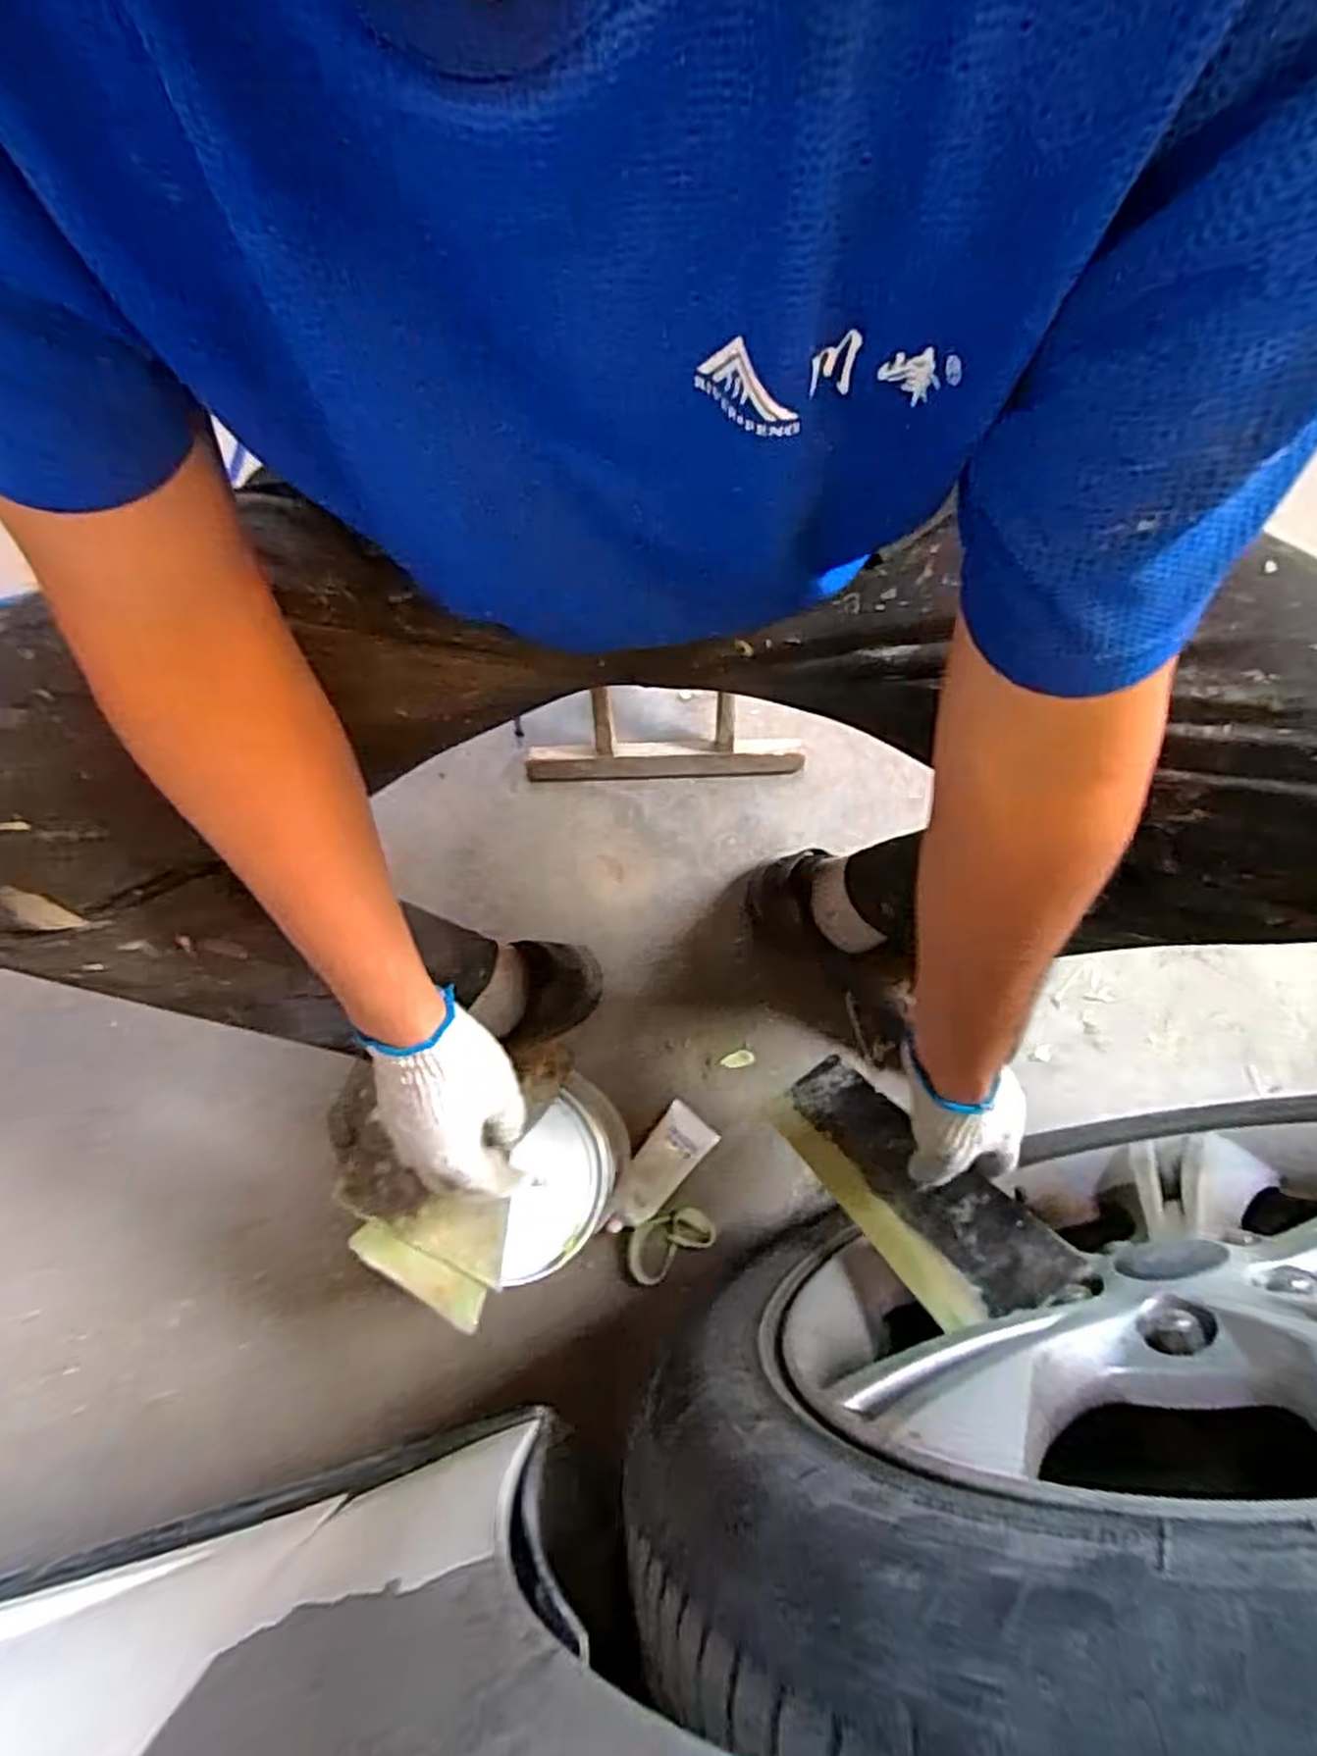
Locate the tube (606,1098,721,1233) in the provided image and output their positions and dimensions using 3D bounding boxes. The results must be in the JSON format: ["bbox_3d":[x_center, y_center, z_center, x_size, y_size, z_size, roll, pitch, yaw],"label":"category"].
[{"bbox_3d":[-0.002,0.267,0.712,0.051,0.019,0.122,41,79,6],"label":"tube"}]

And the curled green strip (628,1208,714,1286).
[{"bbox_3d":[0.008,0.328,0.706,0.082,0.014,0.048,-35,82,-9],"label":"curled green strip"}]

